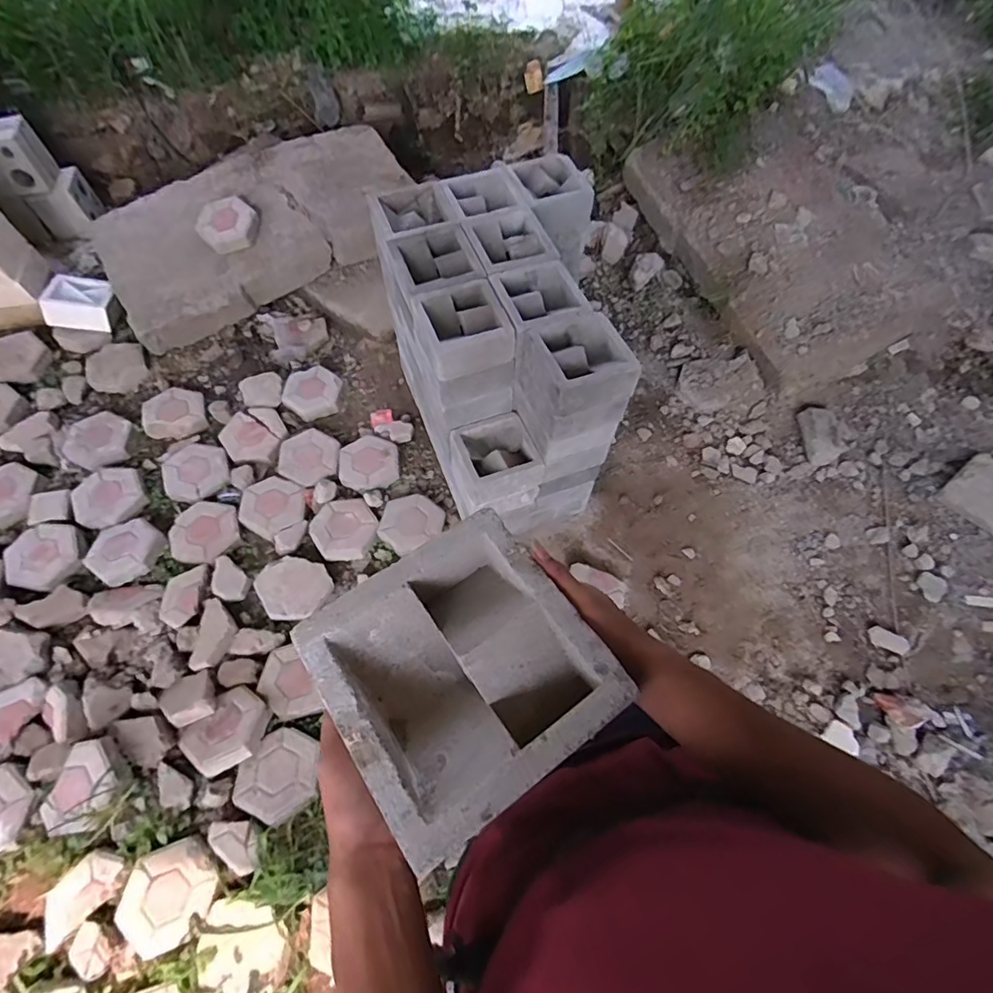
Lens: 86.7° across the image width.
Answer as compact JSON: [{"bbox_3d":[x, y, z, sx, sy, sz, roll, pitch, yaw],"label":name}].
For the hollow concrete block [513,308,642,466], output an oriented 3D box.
[{"bbox_3d":[0.188,-0.262,1.316,0.209,0.294,0.209,-20,64,-11],"label":"hollow concrete block"}]

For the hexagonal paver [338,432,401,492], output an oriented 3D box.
[{"bbox_3d":[-0.437,-0.126,1.791,0.200,0.045,0.219,-8,60,-5],"label":"hexagonal paver"}]

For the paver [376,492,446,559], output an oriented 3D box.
[{"bbox_3d":[-0.276,0.084,1.701,0.209,0.040,0.196,-28,64,-15],"label":"paver"}]

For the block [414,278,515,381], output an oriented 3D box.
[{"bbox_3d":[-0.083,-0.410,1.277,0.199,0.102,0.205,-19,64,-11],"label":"block"}]

